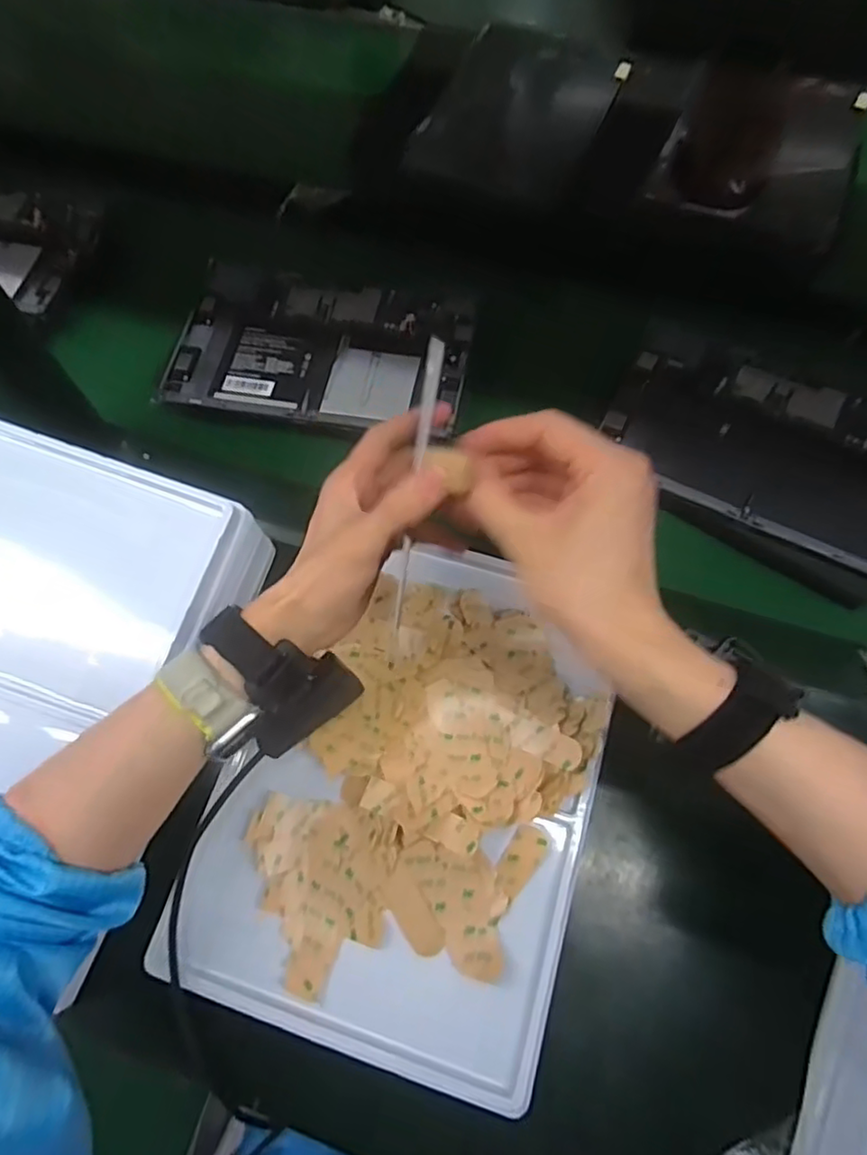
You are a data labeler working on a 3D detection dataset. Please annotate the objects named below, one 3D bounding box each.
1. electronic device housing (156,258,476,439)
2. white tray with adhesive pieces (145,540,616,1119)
[{"bbox_3d":[-0.096,-0.205,0.565,0.251,0.010,0.159,8,67,5],"label":"electronic device housing"},{"bbox_3d":[-0.017,0.137,0.427,0.241,0.041,0.306,16,68,8],"label":"white tray with adhesive pieces"}]

